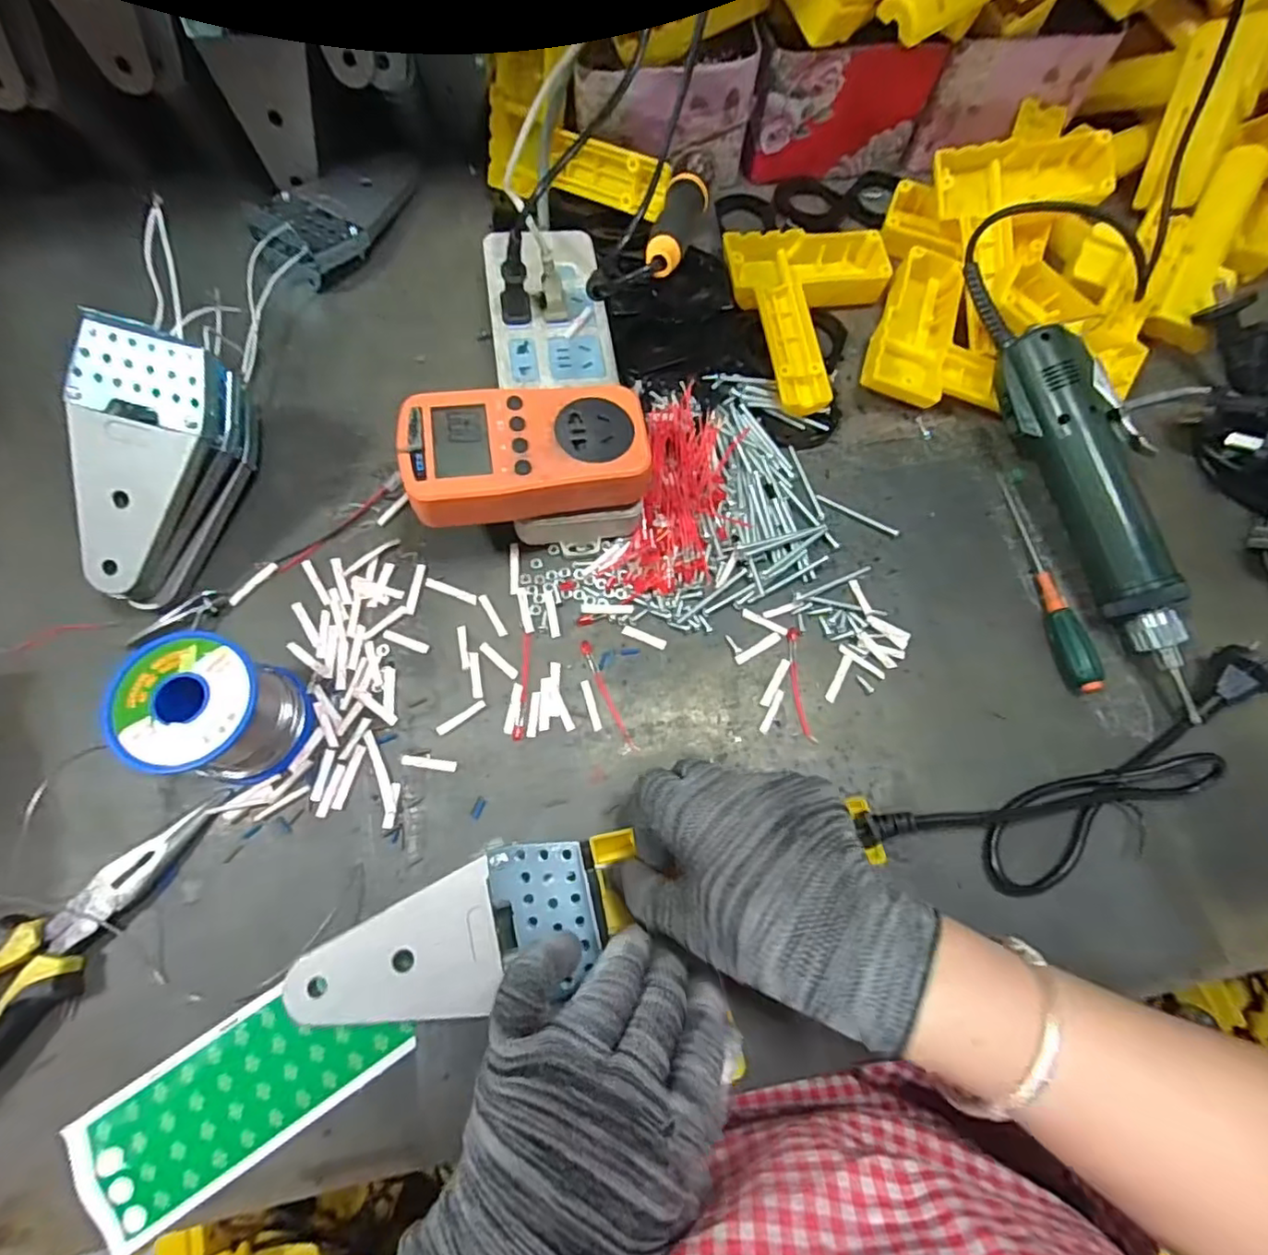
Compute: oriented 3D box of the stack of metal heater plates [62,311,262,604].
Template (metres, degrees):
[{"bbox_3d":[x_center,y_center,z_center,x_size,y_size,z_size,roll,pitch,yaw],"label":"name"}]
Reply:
[{"bbox_3d":[-0.262,-0.084,0.335,0.064,0.090,0.128,11,72,1],"label":"stack of metal heater plates"}]

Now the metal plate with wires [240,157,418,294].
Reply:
[{"bbox_3d":[-0.213,-0.306,0.446,0.069,0.033,0.135,26,72,6],"label":"metal plate with wires"}]

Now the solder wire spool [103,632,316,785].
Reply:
[{"bbox_3d":[-0.211,0.043,0.310,0.066,0.063,0.065,1,72,-2],"label":"solder wire spool"}]

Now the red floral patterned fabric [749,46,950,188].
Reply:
[{"bbox_3d":[0.156,-0.382,0.458,0.128,0.084,0.013,-8,72,-5],"label":"red floral patterned fabric"}]

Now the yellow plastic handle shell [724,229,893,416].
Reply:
[{"bbox_3d":[0.134,-0.216,0.431,0.114,0.028,0.144,-12,73,-6],"label":"yellow plastic handle shell"}]

